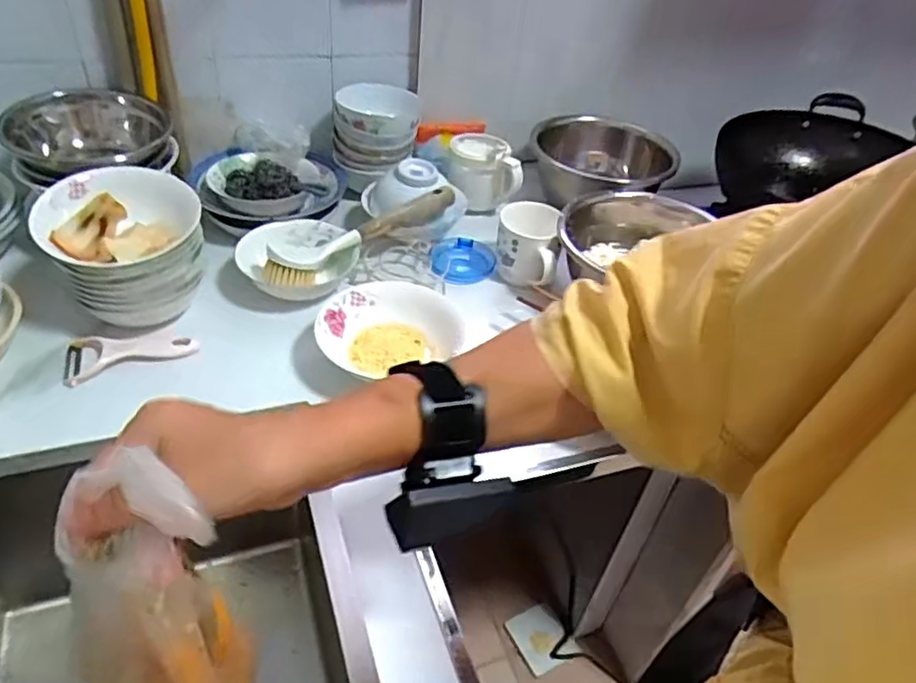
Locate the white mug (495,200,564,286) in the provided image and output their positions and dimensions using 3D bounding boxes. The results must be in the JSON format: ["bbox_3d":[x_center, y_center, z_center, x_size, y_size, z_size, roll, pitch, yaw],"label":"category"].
[{"bbox_3d":[0.085,-0.115,0.823,0.076,0.081,0.095,11,41,5],"label":"white mug"}]

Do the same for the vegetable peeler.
[{"bbox_3d":[-0.338,0.006,0.671,0.125,0.020,0.065,-12,44,-20],"label":"vegetable peeler"}]

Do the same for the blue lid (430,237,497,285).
[{"bbox_3d":[0.007,-0.110,0.857,0.097,0.016,0.086,-20,48,-27],"label":"blue lid"}]

